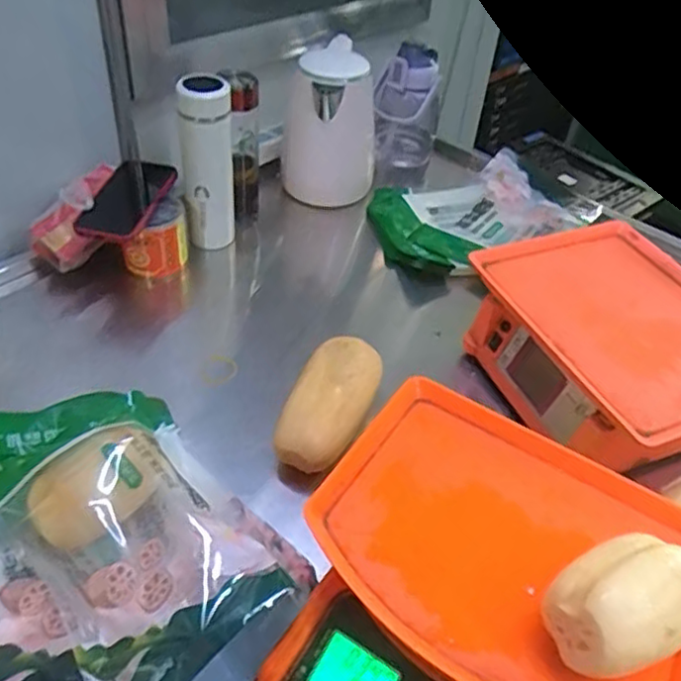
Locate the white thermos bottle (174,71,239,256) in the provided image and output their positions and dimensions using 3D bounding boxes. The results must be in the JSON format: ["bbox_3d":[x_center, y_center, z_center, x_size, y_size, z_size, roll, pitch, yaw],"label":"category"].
[{"bbox_3d":[-0.176,-0.229,0.883,0.067,0.223,0.058,-4,44,-12],"label":"white thermos bottle"}]

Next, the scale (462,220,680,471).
[{"bbox_3d":[0.311,0.009,0.749,0.254,0.120,0.300,-12,46,-20],"label":"scale"}]

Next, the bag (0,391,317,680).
[{"bbox_3d":[-0.205,0.154,0.540,0.236,0.097,0.336,-29,53,-31],"label":"bag"}]

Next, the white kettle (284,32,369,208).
[{"bbox_3d":[-0.013,-0.339,1.036,0.136,0.200,0.168,6,43,-1],"label":"white kettle"}]

